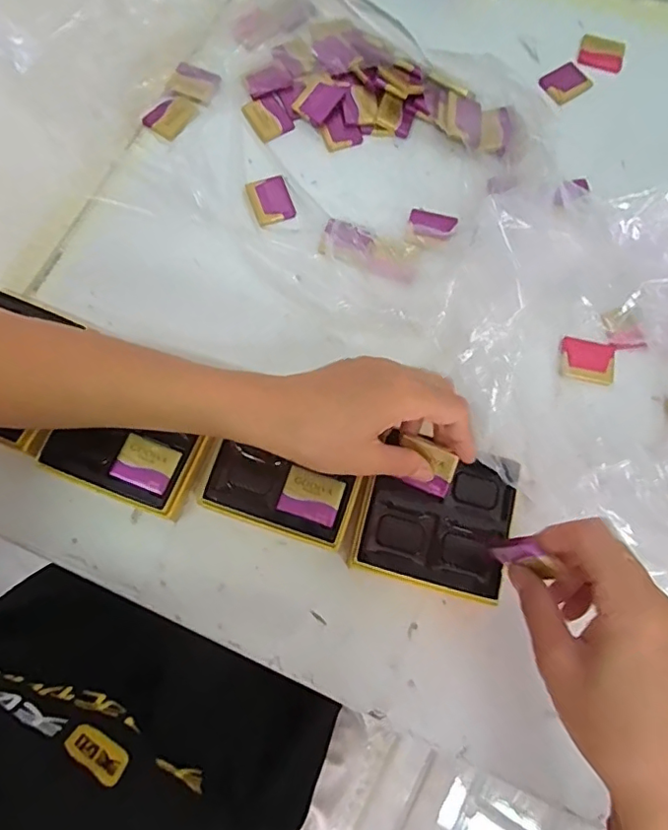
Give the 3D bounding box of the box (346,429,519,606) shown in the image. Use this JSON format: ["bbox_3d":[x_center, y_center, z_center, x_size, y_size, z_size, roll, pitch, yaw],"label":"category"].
[{"bbox_3d":[0.065,0.070,0.367,0.098,0.033,0.086,14,73,2],"label":"box"}]

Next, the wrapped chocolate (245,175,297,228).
[{"bbox_3d":[-0.052,-0.175,0.448,0.032,0.007,0.041,-18,75,-7],"label":"wrapped chocolate"}]

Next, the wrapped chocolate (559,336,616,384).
[{"bbox_3d":[0.192,-0.042,0.413,0.041,0.004,0.033,10,73,1],"label":"wrapped chocolate"}]

